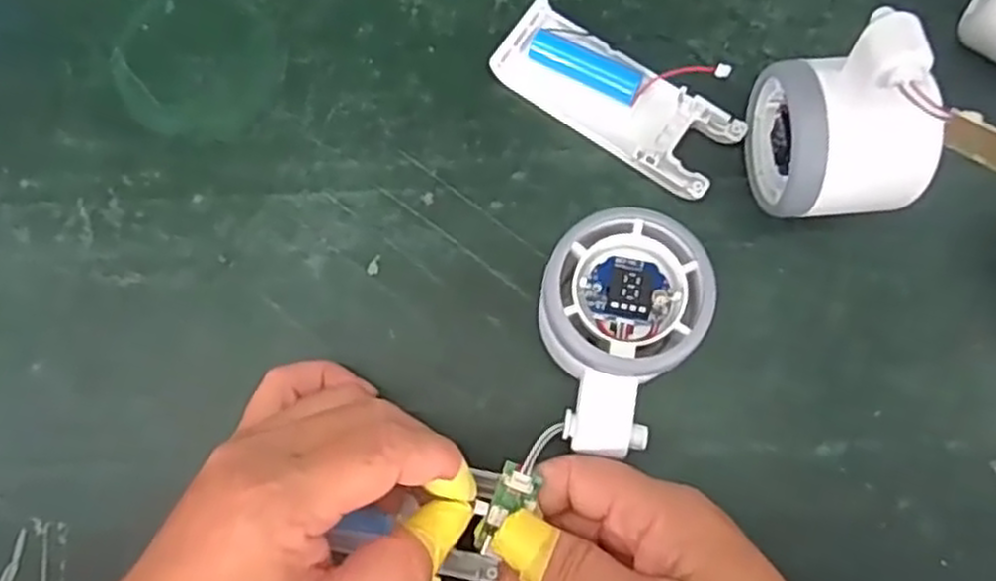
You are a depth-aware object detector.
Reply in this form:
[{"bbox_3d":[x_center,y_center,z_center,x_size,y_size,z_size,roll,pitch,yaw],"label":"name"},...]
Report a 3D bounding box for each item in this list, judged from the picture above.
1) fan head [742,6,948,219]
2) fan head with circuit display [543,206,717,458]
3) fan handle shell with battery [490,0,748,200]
[{"bbox_3d":[0.129,-0.060,0.281,0.053,0.083,0.056,0,79,1],"label":"fan head"},{"bbox_3d":[0.040,0.016,0.284,0.056,0.052,0.081,26,80,6],"label":"fan head with circuit display"},{"bbox_3d":[0.050,-0.082,0.326,0.105,0.011,0.040,36,81,8],"label":"fan handle shell with battery"}]

